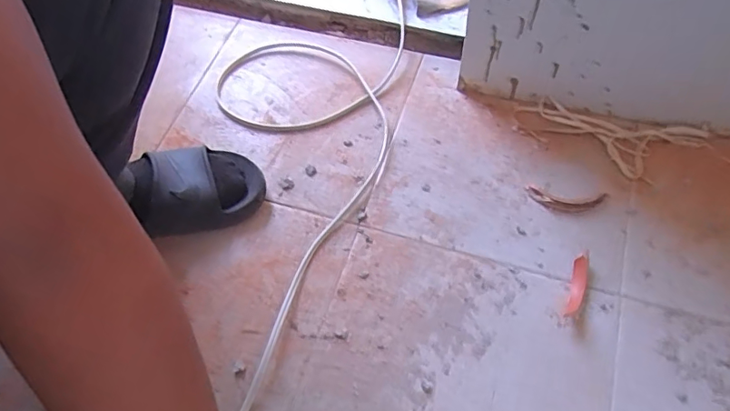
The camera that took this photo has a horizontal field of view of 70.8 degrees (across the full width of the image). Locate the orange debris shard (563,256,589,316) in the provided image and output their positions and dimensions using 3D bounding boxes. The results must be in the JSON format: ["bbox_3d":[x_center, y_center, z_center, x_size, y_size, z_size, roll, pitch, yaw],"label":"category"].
[{"bbox_3d":[0.229,0.088,0.555,0.016,0.012,0.071,16,62,14],"label":"orange debris shard"}]

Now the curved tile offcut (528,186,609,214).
[{"bbox_3d":[0.242,-0.005,0.610,0.089,0.005,0.029,6,60,8],"label":"curved tile offcut"}]

